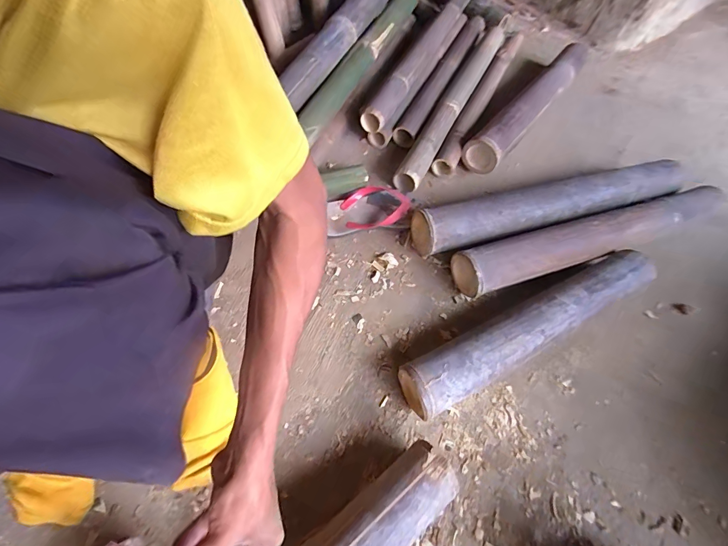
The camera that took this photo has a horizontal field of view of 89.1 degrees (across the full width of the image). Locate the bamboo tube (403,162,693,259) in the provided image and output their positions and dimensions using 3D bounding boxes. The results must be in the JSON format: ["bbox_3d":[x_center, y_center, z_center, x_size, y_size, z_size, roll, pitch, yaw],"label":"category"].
[{"bbox_3d":[0.375,-0.132,0.739,0.591,0.087,0.081,-14,61,-12],"label":"bamboo tube"}]

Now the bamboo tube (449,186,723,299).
[{"bbox_3d":[0.433,-0.063,0.705,0.566,0.085,0.089,-14,62,-15],"label":"bamboo tube"}]

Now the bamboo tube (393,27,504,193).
[{"bbox_3d":[0.218,-0.410,0.901,0.060,0.050,0.604,25,61,11],"label":"bamboo tube"}]

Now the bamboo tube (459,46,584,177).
[{"bbox_3d":[0.420,-0.411,0.912,0.086,0.097,0.545,39,62,16],"label":"bamboo tube"}]

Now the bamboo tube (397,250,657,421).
[{"bbox_3d":[0.271,0.086,0.601,0.470,0.080,0.079,-24,64,-20],"label":"bamboo tube"}]

